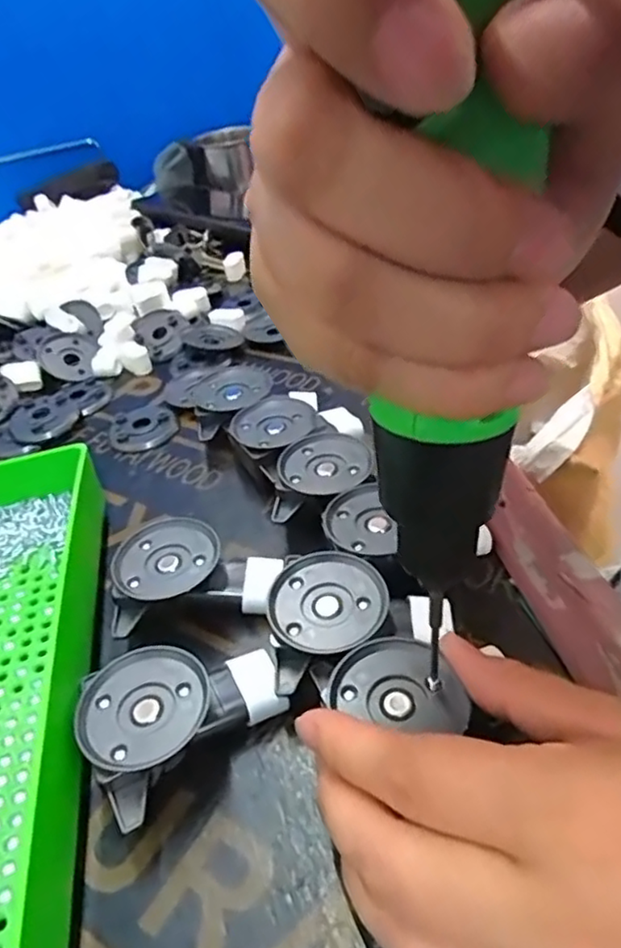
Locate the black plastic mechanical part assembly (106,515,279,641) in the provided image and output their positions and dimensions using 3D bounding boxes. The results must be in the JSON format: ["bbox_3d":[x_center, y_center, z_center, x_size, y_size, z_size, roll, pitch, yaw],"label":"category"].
[{"bbox_3d":[-0.047,0.042,0.264,0.065,0.027,0.044,-15,40,-6],"label":"black plastic mechanical part assembly"}]

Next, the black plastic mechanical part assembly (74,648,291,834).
[{"bbox_3d":[-0.043,0.080,0.217,0.064,0.027,0.044,-31,44,-24],"label":"black plastic mechanical part assembly"}]

